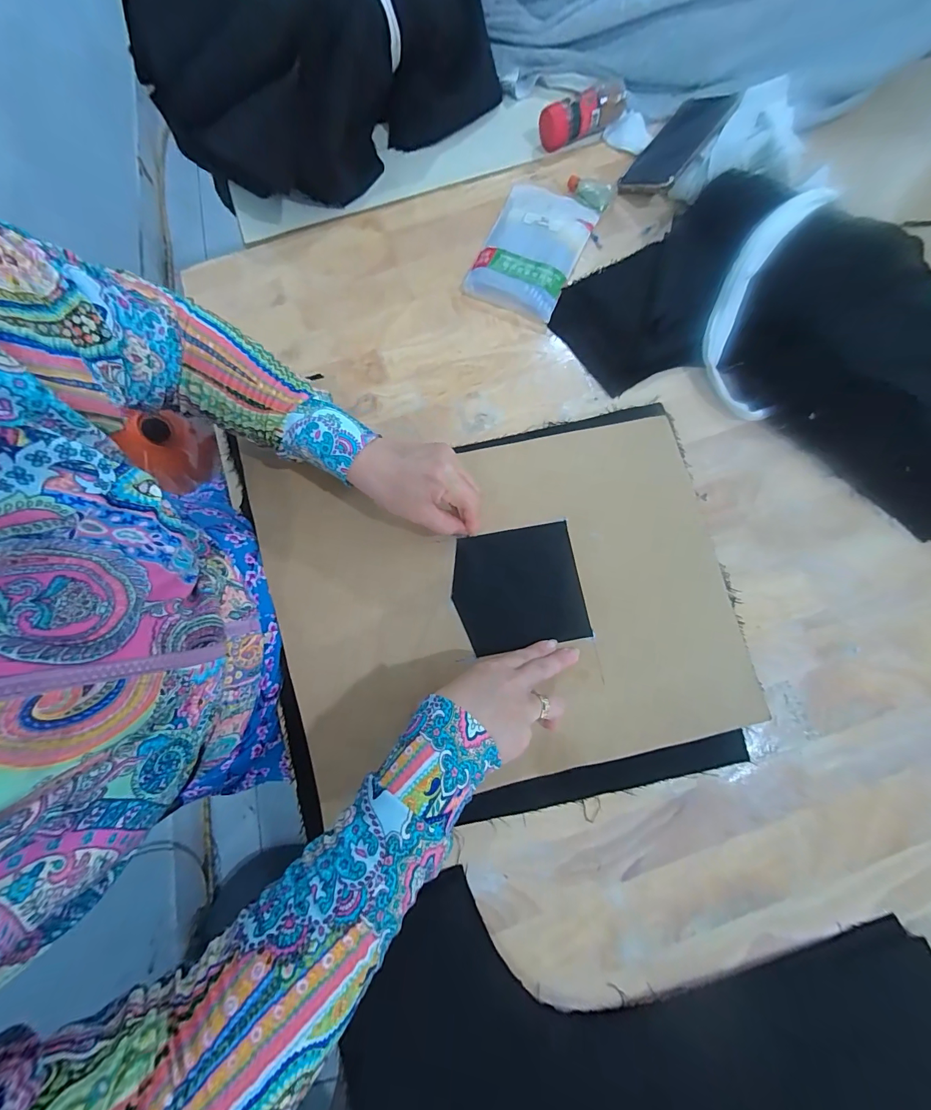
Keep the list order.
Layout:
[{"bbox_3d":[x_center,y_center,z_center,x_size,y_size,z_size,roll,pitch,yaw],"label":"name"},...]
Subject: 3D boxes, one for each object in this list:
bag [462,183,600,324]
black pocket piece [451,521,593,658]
[{"bbox_3d":[0.081,-0.376,0.482,0.112,0.019,0.176,24,79,7],"label":"bag"},{"bbox_3d":[0.051,0.031,0.381,0.120,0.006,0.113,-9,76,-2],"label":"black pocket piece"}]

